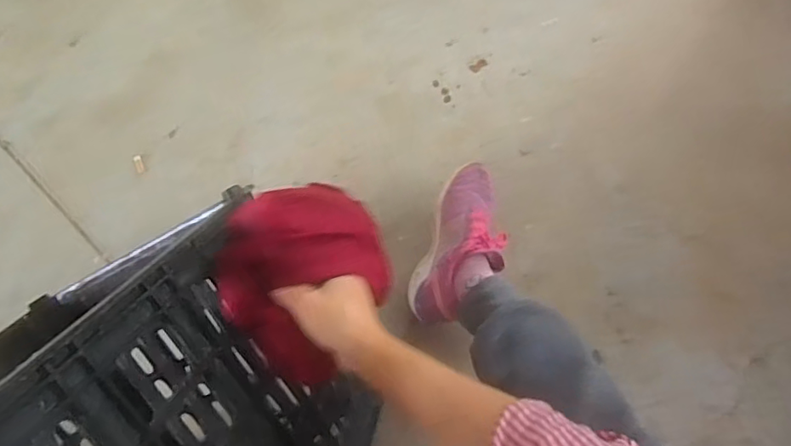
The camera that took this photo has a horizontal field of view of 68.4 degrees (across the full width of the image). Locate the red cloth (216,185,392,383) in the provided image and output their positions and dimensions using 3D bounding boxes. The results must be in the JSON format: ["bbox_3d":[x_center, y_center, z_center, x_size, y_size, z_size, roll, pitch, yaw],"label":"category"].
[{"bbox_3d":[-0.076,0.043,0.524,0.140,0.138,0.108,-42,71,-14],"label":"red cloth"}]

